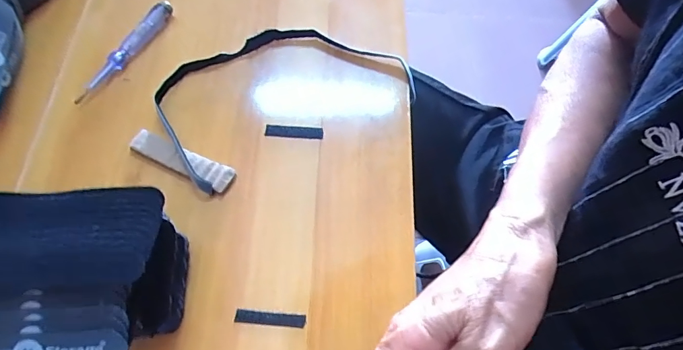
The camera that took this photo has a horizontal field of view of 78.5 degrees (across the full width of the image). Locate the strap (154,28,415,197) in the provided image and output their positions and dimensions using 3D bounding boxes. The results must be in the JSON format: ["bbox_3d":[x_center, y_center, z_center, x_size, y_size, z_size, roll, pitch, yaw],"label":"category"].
[{"bbox_3d":[-0.046,-0.076,0.354,0.206,0.016,0.116,-27,70,-14],"label":"strap"}]

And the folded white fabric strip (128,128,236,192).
[{"bbox_3d":[-0.123,-0.012,0.325,0.084,0.010,0.020,25,67,9],"label":"folded white fabric strip"}]

